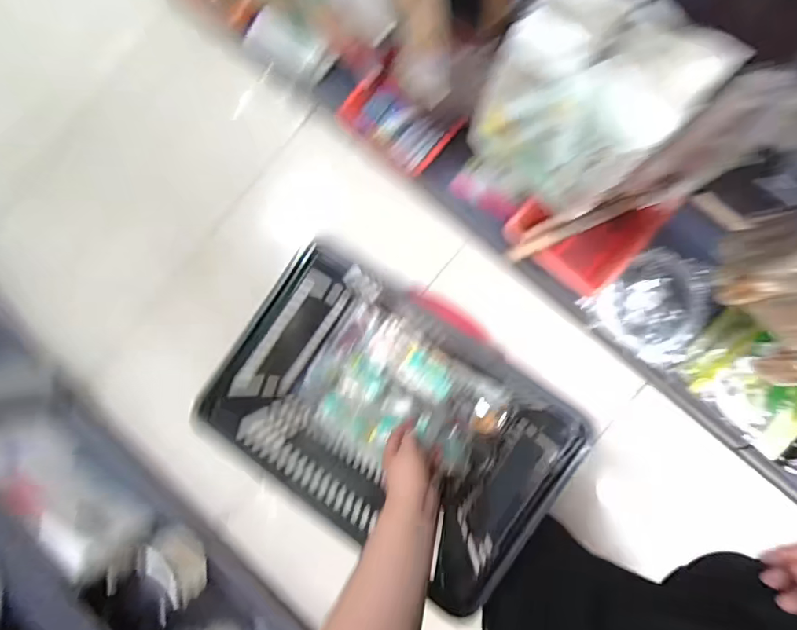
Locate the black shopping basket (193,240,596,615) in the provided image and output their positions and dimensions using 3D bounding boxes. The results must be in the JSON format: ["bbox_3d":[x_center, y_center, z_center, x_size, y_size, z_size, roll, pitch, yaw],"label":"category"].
[{"bbox_3d":[-0.001,0.161,0.791,0.469,0.254,0.319,34,90,8],"label":"black shopping basket"}]

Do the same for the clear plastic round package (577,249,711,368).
[{"bbox_3d":[0.599,-0.032,1.187,0.255,0.039,0.243,-1,85,7],"label":"clear plastic round package"}]

